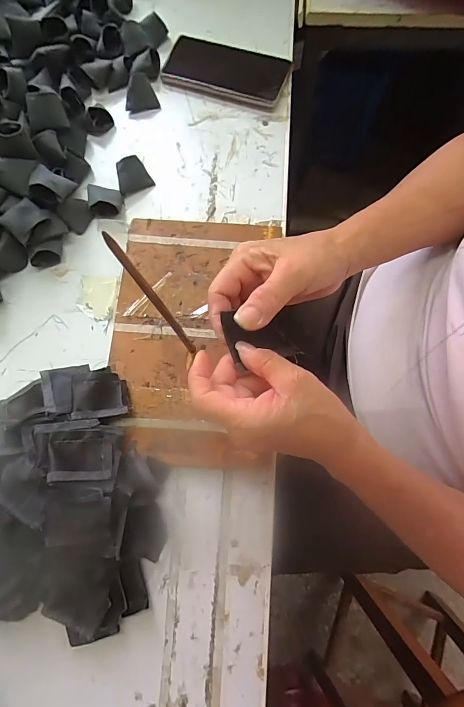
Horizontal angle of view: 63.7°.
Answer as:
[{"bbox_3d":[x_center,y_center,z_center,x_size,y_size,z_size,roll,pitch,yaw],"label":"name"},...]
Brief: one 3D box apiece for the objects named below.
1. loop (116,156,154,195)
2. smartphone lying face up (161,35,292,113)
[{"bbox_3d":[-0.121,-0.216,0.454,0.040,0.026,0.030,-25,78,-5],"label":"loop"},{"bbox_3d":[-0.011,-0.366,0.485,0.157,0.012,0.081,20,78,5],"label":"smartphone lying face up"}]

